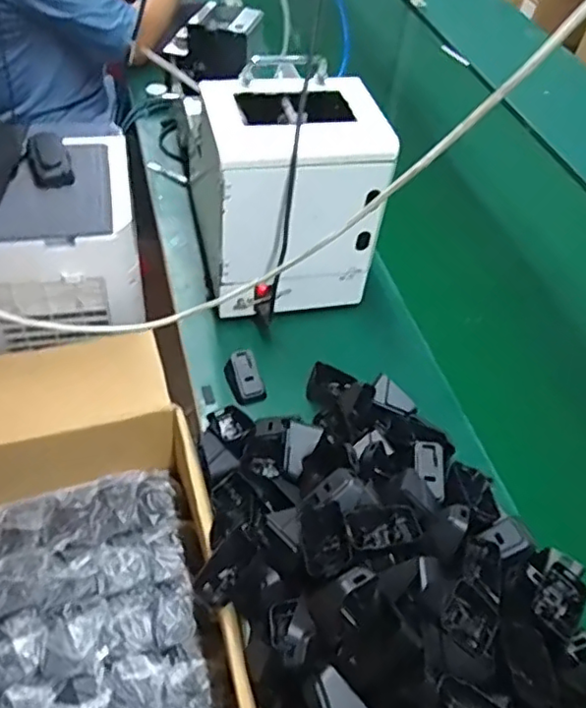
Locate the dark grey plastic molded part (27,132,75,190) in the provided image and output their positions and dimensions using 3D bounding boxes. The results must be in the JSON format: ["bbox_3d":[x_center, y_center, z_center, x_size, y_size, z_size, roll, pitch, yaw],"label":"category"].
[{"bbox_3d":[-0.373,-0.298,0.935,0.058,0.034,0.112,-14,53,-18],"label":"dark grey plastic molded part"}]

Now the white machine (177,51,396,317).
[{"bbox_3d":[-0.012,-0.221,0.894,0.224,0.287,0.199,-13,53,-17],"label":"white machine"}]

